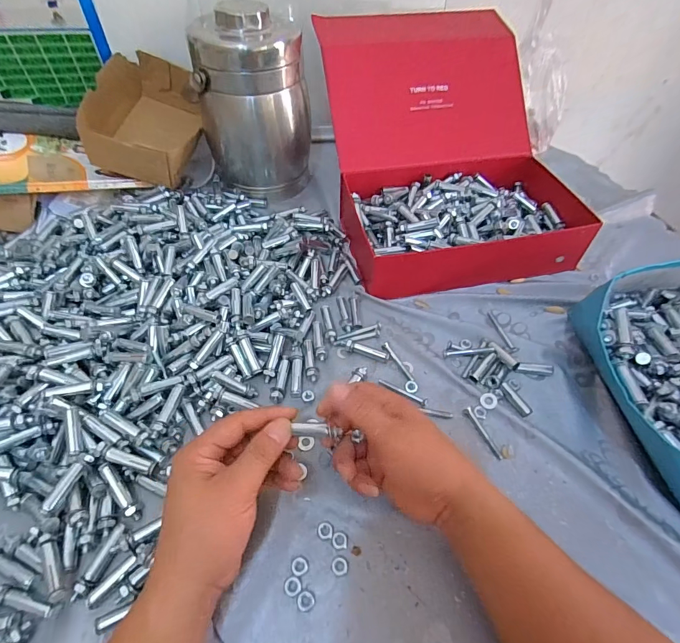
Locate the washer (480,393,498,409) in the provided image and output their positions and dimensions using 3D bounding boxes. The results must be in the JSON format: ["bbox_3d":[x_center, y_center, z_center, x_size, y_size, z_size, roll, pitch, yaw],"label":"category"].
[{"bbox_3d":[0.155,0.083,0.398,0.017,0.004,0.017,-4,68,5],"label":"washer"}]

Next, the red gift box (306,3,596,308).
[{"bbox_3d":[0.143,-0.265,0.557,0.295,0.192,0.404,-9,53,-9],"label":"red gift box"}]

